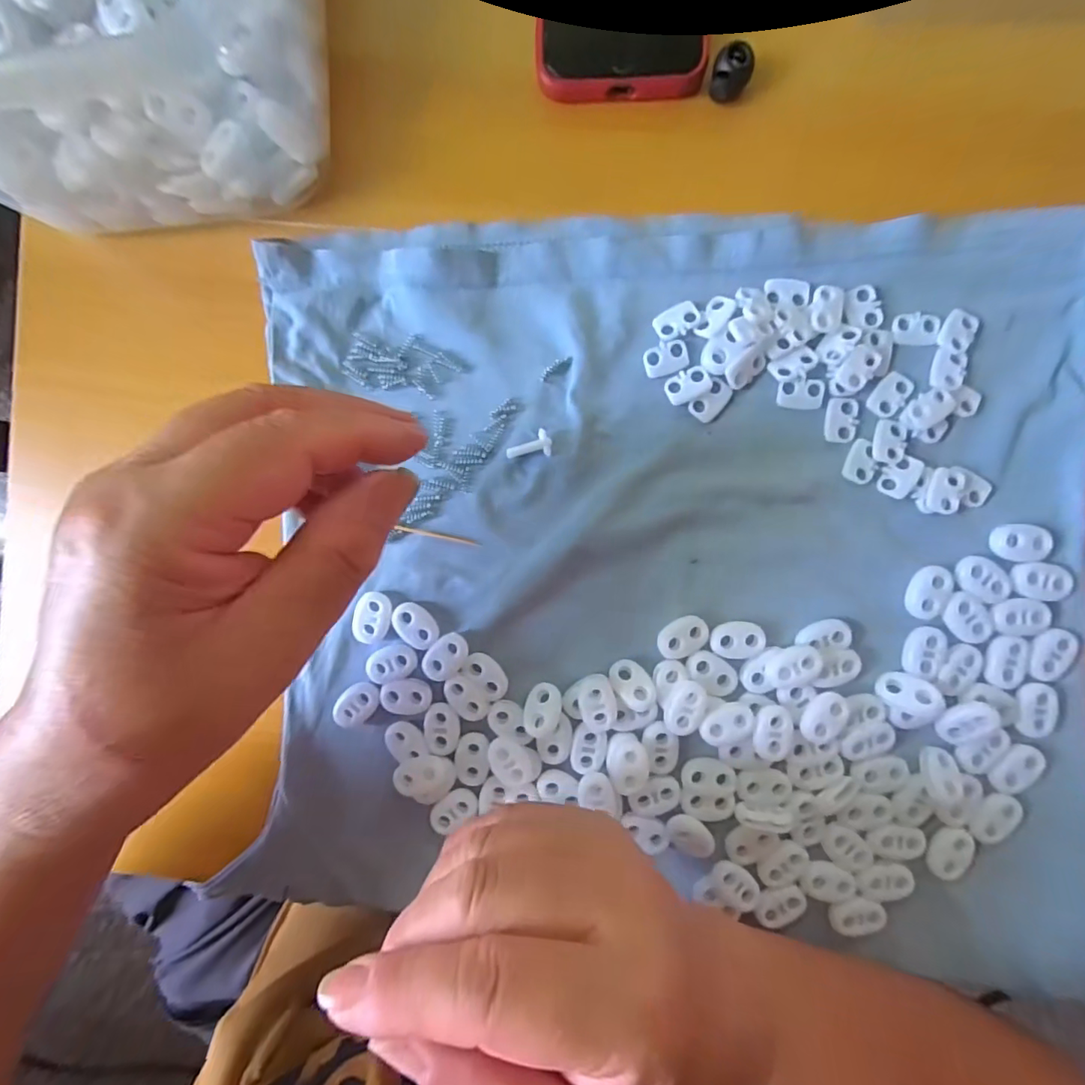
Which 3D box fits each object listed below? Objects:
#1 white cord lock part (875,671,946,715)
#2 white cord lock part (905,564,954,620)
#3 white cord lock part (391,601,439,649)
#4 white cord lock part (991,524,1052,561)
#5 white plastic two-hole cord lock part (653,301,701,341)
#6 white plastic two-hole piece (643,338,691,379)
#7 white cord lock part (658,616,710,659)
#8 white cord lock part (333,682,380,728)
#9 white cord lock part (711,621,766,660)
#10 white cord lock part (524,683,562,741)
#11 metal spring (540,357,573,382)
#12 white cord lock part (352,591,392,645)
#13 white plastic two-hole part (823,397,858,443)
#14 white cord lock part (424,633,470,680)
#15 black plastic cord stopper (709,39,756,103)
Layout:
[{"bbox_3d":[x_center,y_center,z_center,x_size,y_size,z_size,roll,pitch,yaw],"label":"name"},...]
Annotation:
[{"bbox_3d":[0.148,0.061,0.209,0.022,0.006,0.014,19,83,36],"label":"white cord lock part"},{"bbox_3d":[0.158,0.021,0.212,0.014,0.006,0.022,23,92,2],"label":"white cord lock part"},{"bbox_3d":[-0.055,0.036,0.220,0.015,0.004,0.022,-45,89,3],"label":"white cord lock part"},{"bbox_3d":[0.195,0.000,0.209,0.021,0.004,0.015,0,91,3],"label":"white cord lock part"},{"bbox_3d":[0.056,-0.092,0.214,0.018,0.004,0.012,-26,90,3],"label":"white plastic two-hole cord lock part"},{"bbox_3d":[0.052,-0.077,0.215,0.018,0.004,0.013,-18,90,3],"label":"white plastic two-hole piece"},{"bbox_3d":[0.059,0.039,0.215,0.022,0.004,0.015,-35,90,3],"label":"white cord lock part"},{"bbox_3d":[-0.081,0.071,0.225,0.023,0.005,0.015,-44,89,3],"label":"white cord lock part"},{"bbox_3d":[0.082,0.041,0.216,0.022,0.004,0.015,4,92,3],"label":"white cord lock part"},{"bbox_3d":[0.000,0.070,0.217,0.015,0.008,0.020,15,92,2],"label":"white cord lock part"},{"bbox_3d":[0.006,-0.074,0.218,0.015,0.004,0.005,-27,90,3],"label":"metal spring"},{"bbox_3d":[-0.073,0.033,0.222,0.015,0.004,0.022,12,92,3],"label":"white cord lock part"},{"bbox_3d":[0.124,-0.050,0.212,0.013,0.004,0.018,6,92,3],"label":"white plastic two-hole part"},{"bbox_3d":[-0.042,0.049,0.219,0.015,0.004,0.022,38,93,1],"label":"white cord lock part"},{"bbox_3d":[0.076,-0.189,0.207,0.015,0.011,0.017,17,92,2],"label":"black plastic cord stopper"}]

